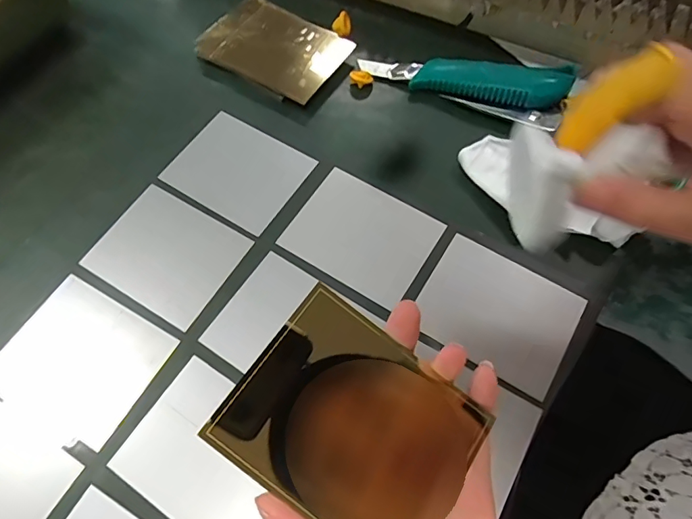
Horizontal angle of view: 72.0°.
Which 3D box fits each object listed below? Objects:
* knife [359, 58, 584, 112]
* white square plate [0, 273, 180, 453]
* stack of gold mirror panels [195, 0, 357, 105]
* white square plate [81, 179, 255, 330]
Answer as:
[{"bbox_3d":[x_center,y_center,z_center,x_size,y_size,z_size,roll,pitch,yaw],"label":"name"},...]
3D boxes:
[{"bbox_3d":[0.099,-0.155,0.405,0.177,0.018,0.044,10,65,5],"label":"knife"},{"bbox_3d":[-0.175,0.065,0.315,0.099,0.007,0.083,27,68,12],"label":"white square plate"},{"bbox_3d":[-0.066,-0.190,0.422,0.126,0.009,0.086,33,71,17],"label":"stack of gold mirror panels"},{"bbox_3d":[-0.130,-0.005,0.346,0.098,0.005,0.079,28,68,13],"label":"white square plate"}]

